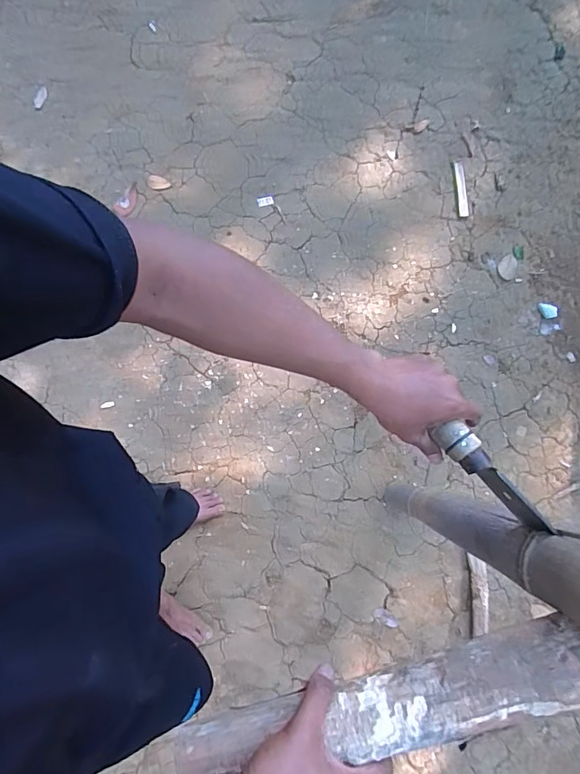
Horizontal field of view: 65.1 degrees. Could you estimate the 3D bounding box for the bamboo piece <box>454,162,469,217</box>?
[{"bbox_3d":[0.588,-0.680,1.562,0.036,0.006,0.205,-1,77,-2],"label":"bamboo piece"}]

